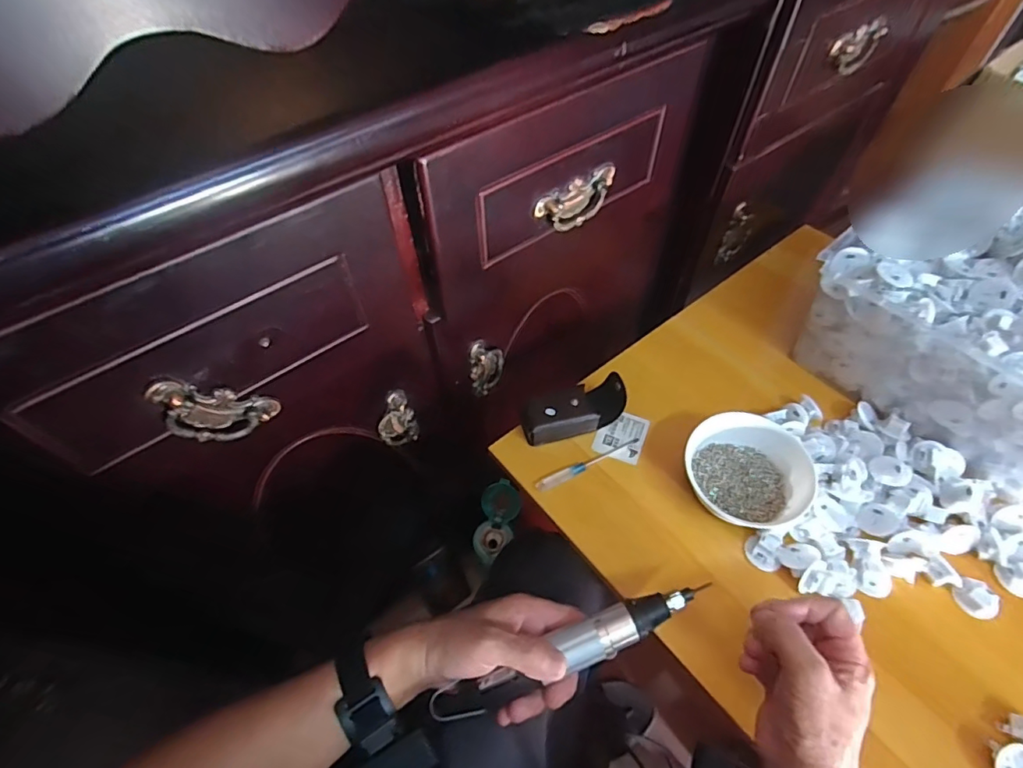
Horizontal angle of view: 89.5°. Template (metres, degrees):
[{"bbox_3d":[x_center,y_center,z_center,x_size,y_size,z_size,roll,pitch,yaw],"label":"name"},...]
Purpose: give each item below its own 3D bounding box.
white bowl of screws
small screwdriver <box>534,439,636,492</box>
[{"bbox_3d":[0.230,0.087,0.506,0.109,0.051,0.112,0,55,0],"label":"white bowl of screws"},{"bbox_3d":[0.080,0.082,0.532,0.120,0.007,0.014,-21,58,-14],"label":"small screwdriver"}]

